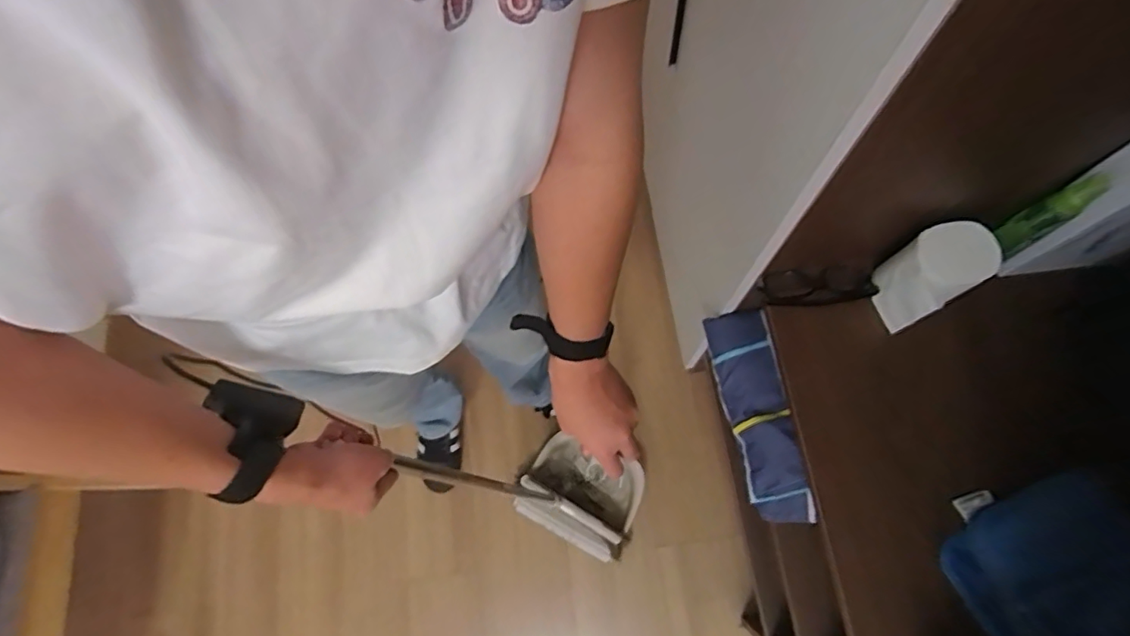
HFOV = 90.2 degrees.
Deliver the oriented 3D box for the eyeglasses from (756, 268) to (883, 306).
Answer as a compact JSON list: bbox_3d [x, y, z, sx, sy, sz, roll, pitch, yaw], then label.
[{"bbox_3d":[0.326,-0.043,0.729,0.142,0.028,0.054,-3,72,6],"label":"eyeglasses"}]

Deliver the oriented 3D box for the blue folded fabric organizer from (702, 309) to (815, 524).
[{"bbox_3d":[0.289,0.143,0.847,0.093,0.030,0.309,-23,67,36],"label":"blue folded fabric organizer"}]

